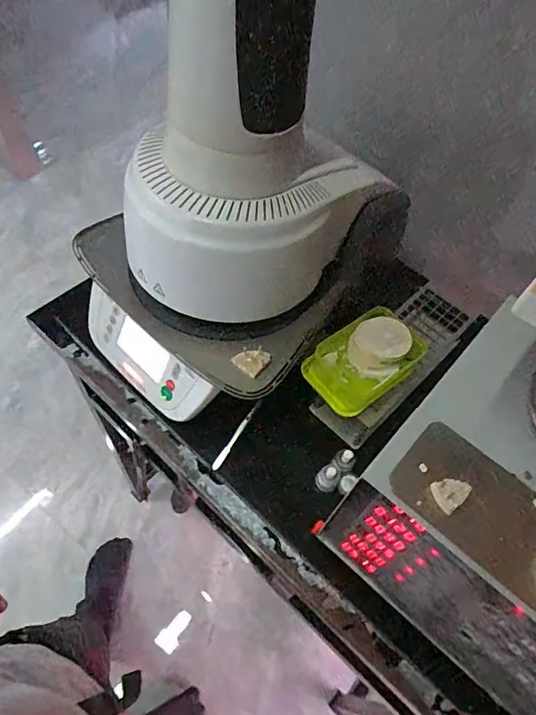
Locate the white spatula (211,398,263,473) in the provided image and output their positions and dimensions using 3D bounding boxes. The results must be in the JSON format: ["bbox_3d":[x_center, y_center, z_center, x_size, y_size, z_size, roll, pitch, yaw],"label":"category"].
[{"bbox_3d":[-0.046,0.116,0.724,0.011,0.004,0.124,39,74,-13],"label":"white spatula"}]

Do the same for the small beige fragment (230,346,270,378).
[{"bbox_3d":[-0.021,0.004,0.615,0.040,0.021,0.033,21,58,8],"label":"small beige fragment"}]

